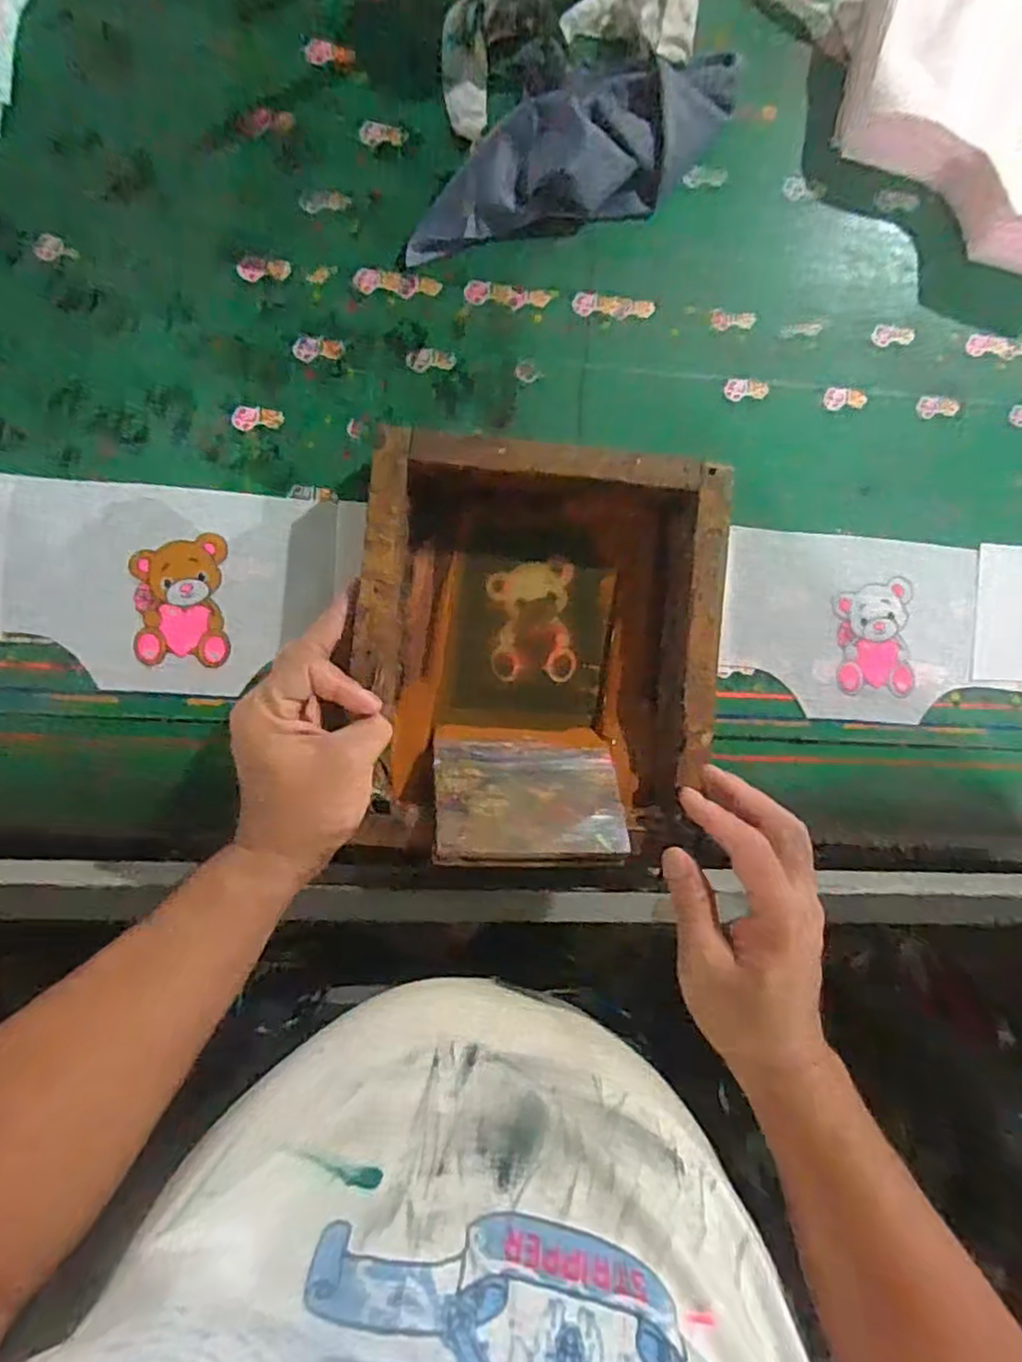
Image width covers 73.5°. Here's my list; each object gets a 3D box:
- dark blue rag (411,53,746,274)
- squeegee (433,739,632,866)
[{"bbox_3d":[0.047,-0.368,0.476,0.257,0.025,0.092,-20,92,-7],"label":"dark blue rag"},{"bbox_3d":[0.011,0.075,0.432,0.117,0.089,0.009,4,133,-8],"label":"squeegee"}]

